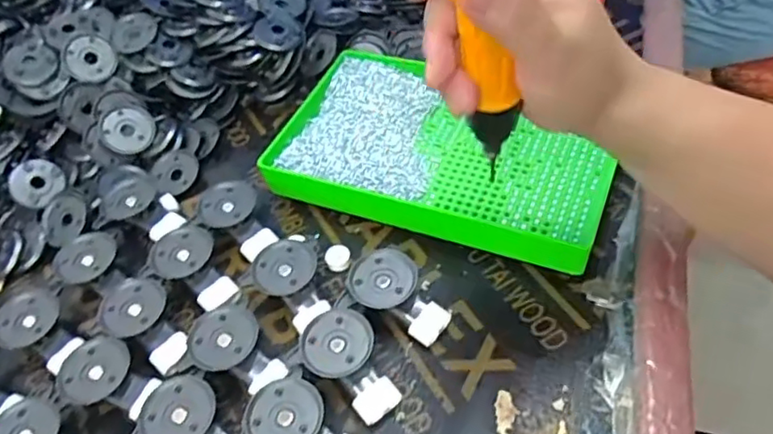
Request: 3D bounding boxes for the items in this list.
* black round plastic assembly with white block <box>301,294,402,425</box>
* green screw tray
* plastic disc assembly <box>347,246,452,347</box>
[{"bbox_3d":[-0.022,0.087,0.368,0.042,0.022,0.069,-35,53,-19],"label":"black round plastic assembly with white block"},{"bbox_3d":[0.041,-0.055,0.461,0.246,0.031,0.149,16,54,22],"label":"green screw tray"},{"bbox_3d":[0.009,0.049,0.394,0.068,0.021,0.042,17,55,23],"label":"plastic disc assembly"}]

